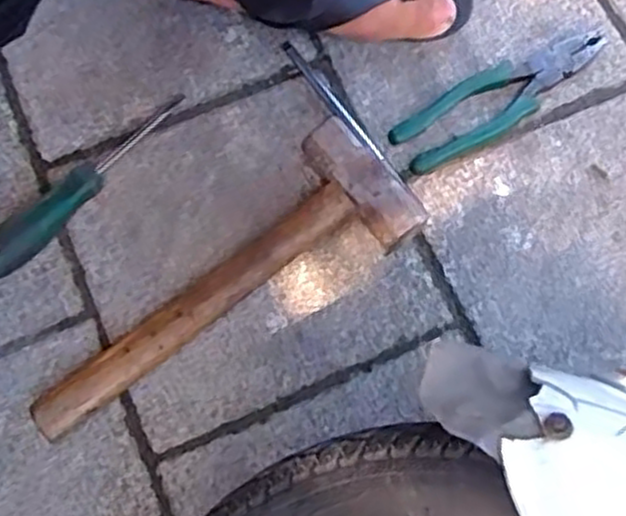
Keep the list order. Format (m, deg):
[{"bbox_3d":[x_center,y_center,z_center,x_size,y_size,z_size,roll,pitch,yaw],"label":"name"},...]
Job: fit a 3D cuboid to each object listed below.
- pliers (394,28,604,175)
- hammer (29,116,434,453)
[{"bbox_3d":[0.158,-0.134,0.643,0.200,0.013,0.052,-28,74,-9],"label":"pliers"},{"bbox_3d":[-0.067,0.030,0.580,0.307,0.042,0.106,-39,76,-12],"label":"hammer"}]

